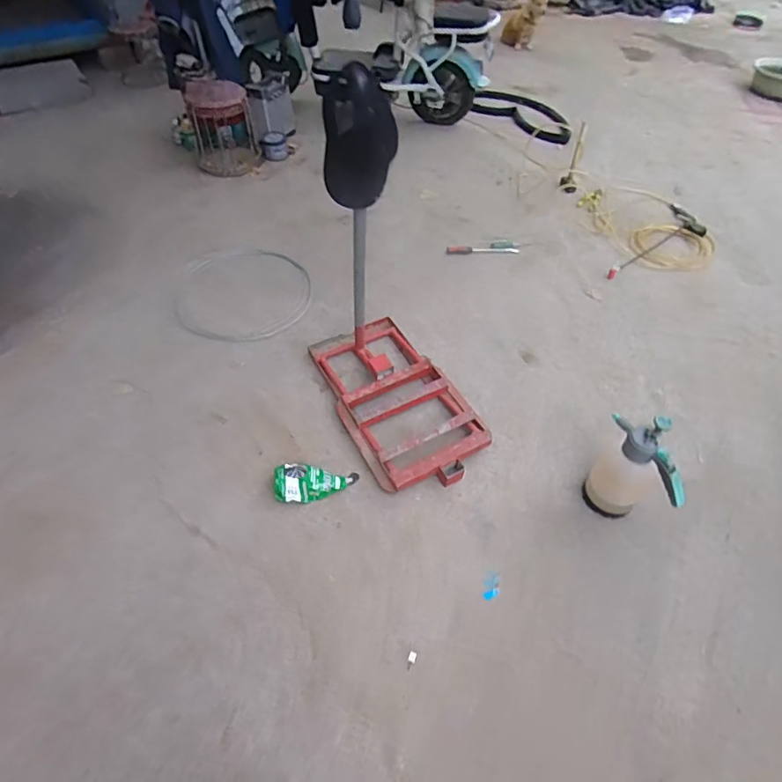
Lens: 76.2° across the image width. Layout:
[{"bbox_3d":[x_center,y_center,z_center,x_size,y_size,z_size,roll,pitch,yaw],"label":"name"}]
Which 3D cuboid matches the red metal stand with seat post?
[{"bbox_3d":[0.012,-0.206,1.196,0.343,0.809,0.609,-25,57,-19],"label":"red metal stand with seat post"}]

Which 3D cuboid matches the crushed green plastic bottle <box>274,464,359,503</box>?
[{"bbox_3d":[-0.196,0.241,1.320,0.219,0.047,0.098,-3,53,-3],"label":"crushed green plastic bottle"}]

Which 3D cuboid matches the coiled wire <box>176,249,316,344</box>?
[{"bbox_3d":[-0.524,-0.375,1.818,0.464,0.037,0.516,3,51,-5],"label":"coiled wire"}]

